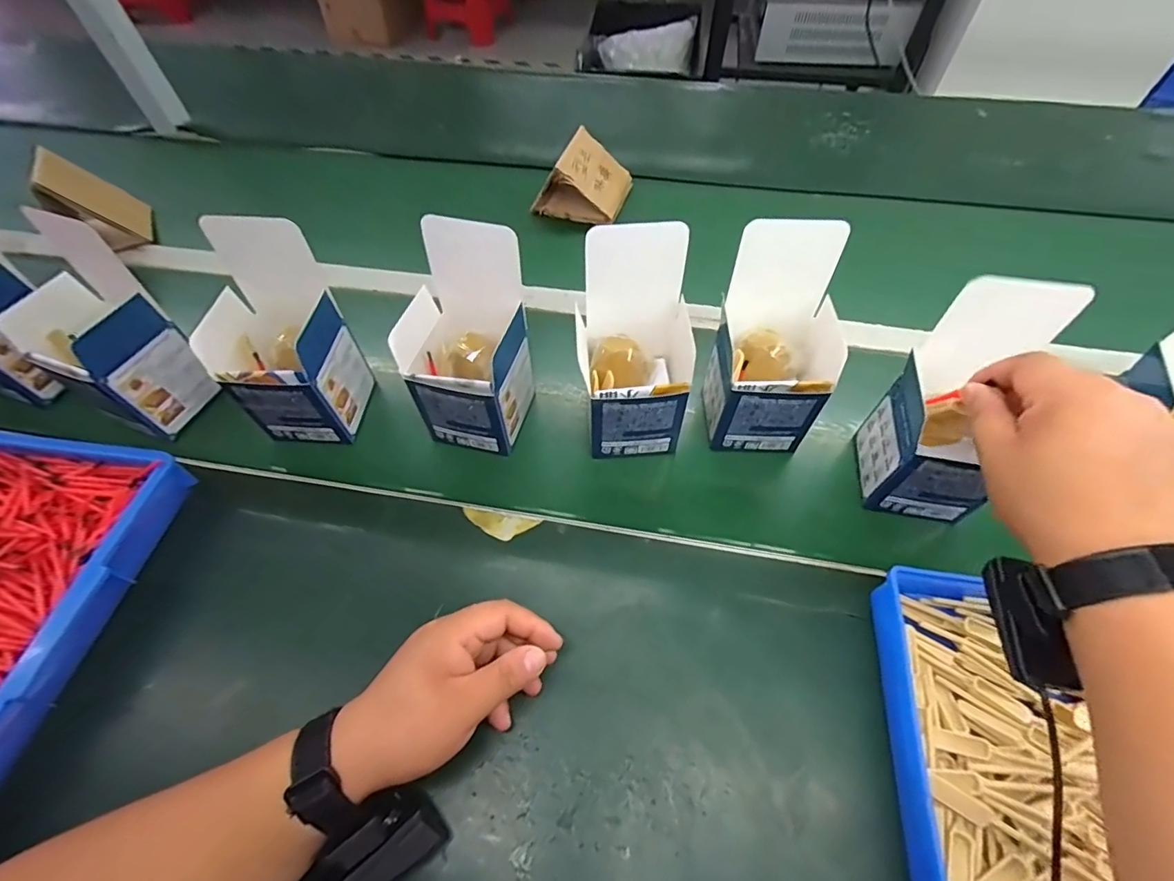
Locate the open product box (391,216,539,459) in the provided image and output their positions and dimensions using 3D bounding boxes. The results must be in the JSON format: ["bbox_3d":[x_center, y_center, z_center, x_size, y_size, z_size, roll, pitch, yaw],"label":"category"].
[{"bbox_3d":[-0.104,-0.080,0.436,0.091,0.171,0.097,12,58,9],"label":"open product box"}]

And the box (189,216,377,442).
[{"bbox_3d":[-0.269,-0.087,0.444,0.101,0.171,0.099,3,57,3],"label":"box"}]

